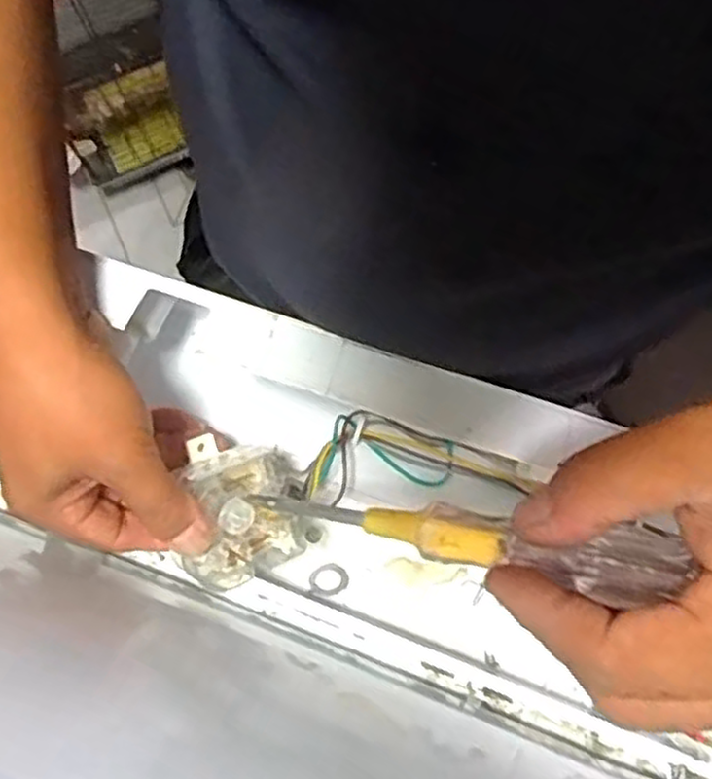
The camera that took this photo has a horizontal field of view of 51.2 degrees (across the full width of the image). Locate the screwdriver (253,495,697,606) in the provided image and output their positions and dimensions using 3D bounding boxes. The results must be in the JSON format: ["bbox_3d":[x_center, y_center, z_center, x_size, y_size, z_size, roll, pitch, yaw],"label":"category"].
[{"bbox_3d":[0.029,0.050,0.270,0.173,0.018,0.021,1,75,42],"label":"screwdriver"}]

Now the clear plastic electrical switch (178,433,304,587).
[{"bbox_3d":[-0.056,0.061,0.376,0.053,0.024,0.073,-3,79,-1],"label":"clear plastic electrical switch"}]

